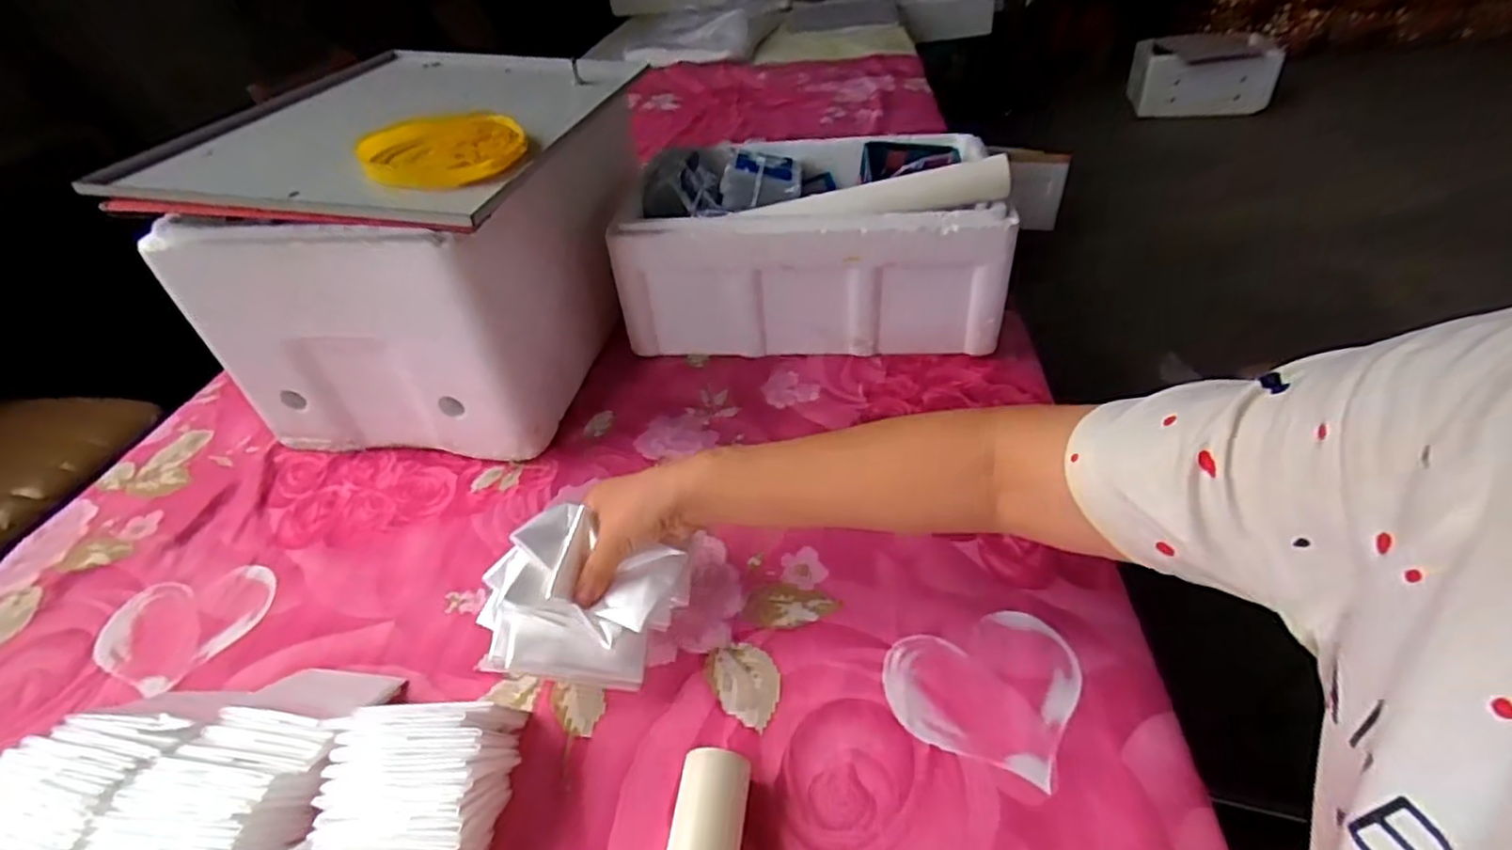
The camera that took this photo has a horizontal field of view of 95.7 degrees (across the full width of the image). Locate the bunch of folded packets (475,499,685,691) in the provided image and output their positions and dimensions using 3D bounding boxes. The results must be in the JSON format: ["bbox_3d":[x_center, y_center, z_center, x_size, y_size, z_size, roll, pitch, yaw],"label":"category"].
[{"bbox_3d":[-0.115,0.112,0.454,0.134,0.072,0.092,-4,40,0],"label":"bunch of folded packets"}]

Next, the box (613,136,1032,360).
[{"bbox_3d":[0.055,-0.221,0.799,0.402,0.197,0.270,-2,40,3],"label":"box"}]

